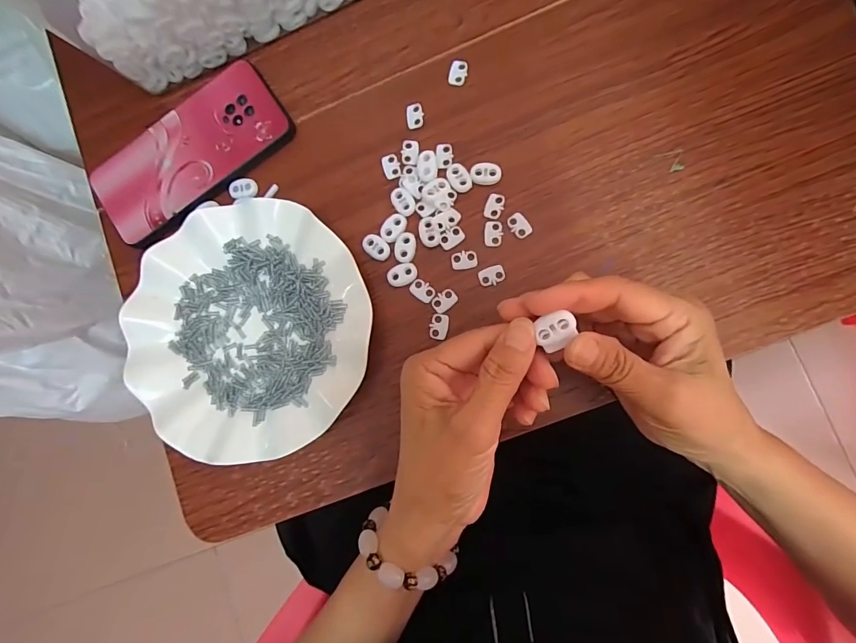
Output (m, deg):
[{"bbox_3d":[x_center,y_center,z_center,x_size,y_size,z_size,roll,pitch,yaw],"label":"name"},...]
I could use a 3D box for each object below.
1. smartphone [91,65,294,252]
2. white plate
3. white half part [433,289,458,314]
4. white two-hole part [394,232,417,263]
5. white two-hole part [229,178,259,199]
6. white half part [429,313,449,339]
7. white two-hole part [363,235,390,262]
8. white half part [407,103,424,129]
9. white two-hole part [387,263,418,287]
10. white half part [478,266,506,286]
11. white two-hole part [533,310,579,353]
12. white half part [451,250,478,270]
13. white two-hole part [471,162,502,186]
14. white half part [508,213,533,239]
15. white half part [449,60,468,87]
[{"bbox_3d":[-0.191,-0.132,0.327,0.164,0.007,0.083,-35,83,3],"label":"smartphone"},{"bbox_3d":[-0.133,0.006,0.302,0.180,0.025,0.180,-1,86,7],"label":"white plate"},{"bbox_3d":[0.012,-0.016,0.300,0.019,0.004,0.013,-38,83,3],"label":"white half part"},{"bbox_3d":[-0.017,-0.056,0.306,0.015,0.004,0.023,8,87,7],"label":"white two-hole part"},{"bbox_3d":[-0.147,-0.107,0.326,0.021,0.005,0.017,0,86,7],"label":"white two-hole part"},{"bbox_3d":[0.008,0.004,0.300,0.012,0.004,0.019,8,87,7],"label":"white half part"},{"bbox_3d":[-0.039,-0.056,0.309,0.023,0.004,0.015,40,91,8],"label":"white two-hole part"},{"bbox_3d":[-0.010,-0.159,0.315,0.013,0.004,0.019,-11,85,6],"label":"white half part"},{"bbox_3d":[-0.019,-0.035,0.305,0.023,0.004,0.015,-20,84,5],"label":"white two-hole part"},{"bbox_3d":[0.047,-0.033,0.298,0.019,0.004,0.013,-19,84,5],"label":"white half part"},{"bbox_3d":[0.065,0.005,0.207,0.018,0.008,0.017,-25,82,2],"label":"white two-hole part"},{"bbox_3d":[0.027,-0.045,0.301,0.019,0.004,0.013,-7,85,6],"label":"white half part"},{"bbox_3d":[0.044,-0.110,0.304,0.022,0.004,0.016,-1,86,7],"label":"white two-hole part"},{"bbox_3d":[0.067,-0.070,0.299,0.013,0.004,0.019,-38,83,3],"label":"white half part"},{"bbox_3d":[0.023,-0.191,0.315,0.014,0.004,0.019,6,86,7],"label":"white half part"}]

